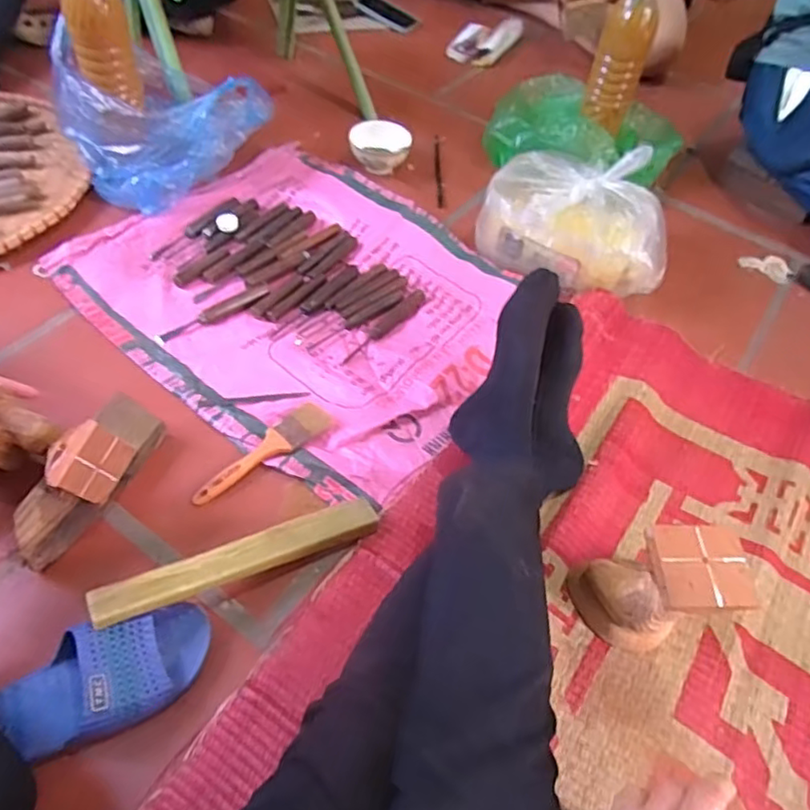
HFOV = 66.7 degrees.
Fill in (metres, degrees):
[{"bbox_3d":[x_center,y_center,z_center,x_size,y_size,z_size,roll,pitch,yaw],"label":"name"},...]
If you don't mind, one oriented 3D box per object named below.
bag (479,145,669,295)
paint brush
[{"bbox_3d":[0.266,-0.286,0.957,0.286,0.135,0.211,16,53,7],"label":"bag"},{"bbox_3d":[-0.165,0.060,0.723,0.047,0.013,0.179,38,59,22],"label":"paint brush"}]

